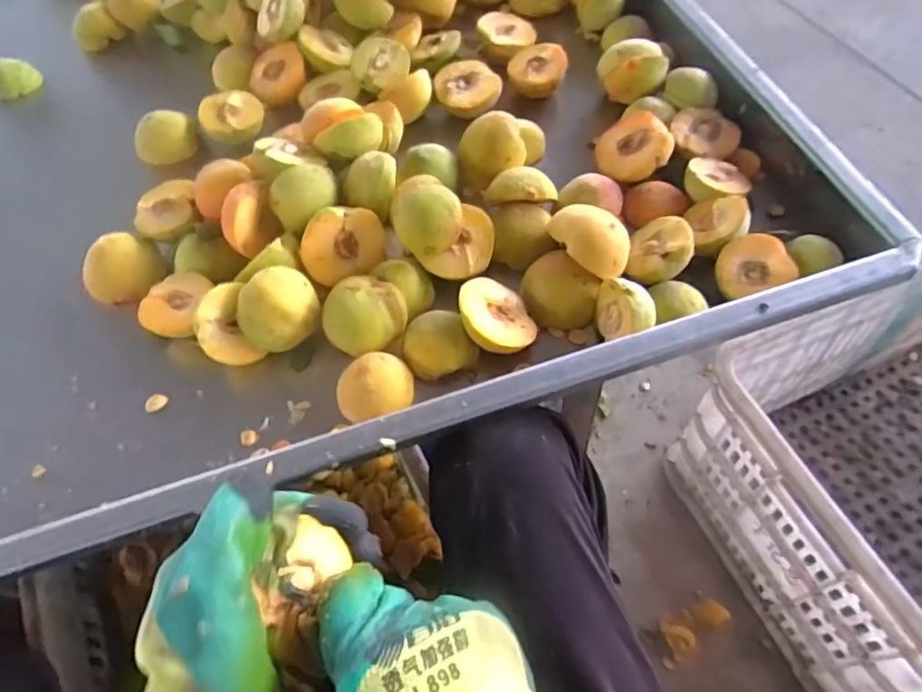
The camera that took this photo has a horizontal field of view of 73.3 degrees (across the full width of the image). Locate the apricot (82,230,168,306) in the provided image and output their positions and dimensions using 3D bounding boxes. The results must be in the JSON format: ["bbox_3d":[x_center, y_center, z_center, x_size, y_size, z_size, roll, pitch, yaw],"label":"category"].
[{"bbox_3d":[-0.296,-0.070,0.538,0.052,0.034,0.066,39,68,23],"label":"apricot"}]

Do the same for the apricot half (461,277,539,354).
[{"bbox_3d":[0.026,-0.024,0.472,0.049,0.021,0.067,-23,60,-10],"label":"apricot half"}]

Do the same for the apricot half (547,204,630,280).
[{"bbox_3d":[0.101,-0.084,0.489,0.071,0.035,0.046,36,67,22],"label":"apricot half"}]

